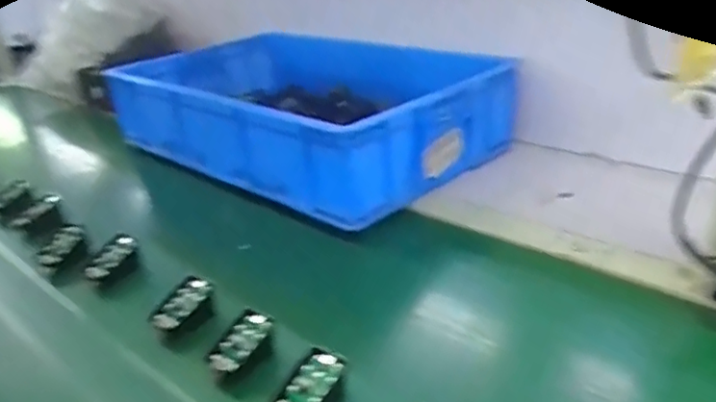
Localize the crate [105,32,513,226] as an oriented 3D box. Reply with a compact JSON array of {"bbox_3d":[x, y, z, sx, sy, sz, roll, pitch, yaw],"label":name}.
[{"bbox_3d":[-0.113,-0.175,1.104,0.450,0.132,0.688,-24,31,-32],"label":"crate"}]

